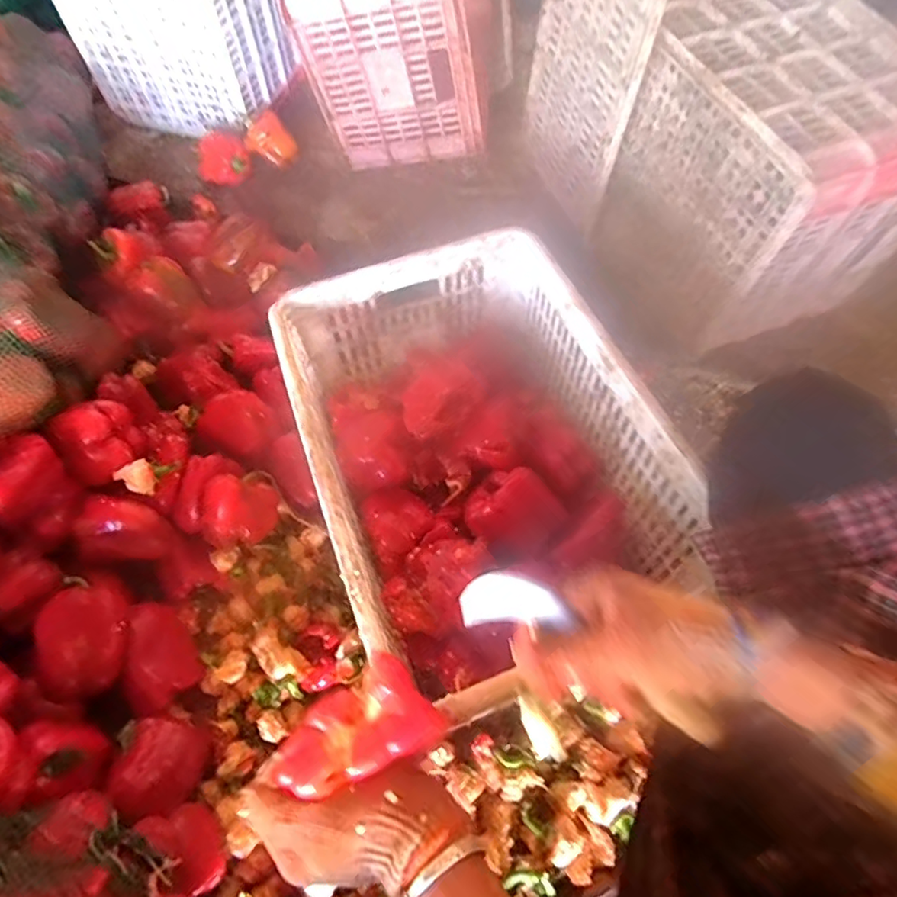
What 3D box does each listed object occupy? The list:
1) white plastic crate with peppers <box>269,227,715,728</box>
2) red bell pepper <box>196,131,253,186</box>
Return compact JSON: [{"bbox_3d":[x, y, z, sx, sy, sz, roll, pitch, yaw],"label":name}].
[{"bbox_3d":[0.027,0.008,0.670,0.357,0.225,0.513,-18,64,-11],"label":"white plastic crate with peppers"},{"bbox_3d":[-0.451,-0.580,1.086,0.101,0.070,0.072,-22,64,-13],"label":"red bell pepper"}]

